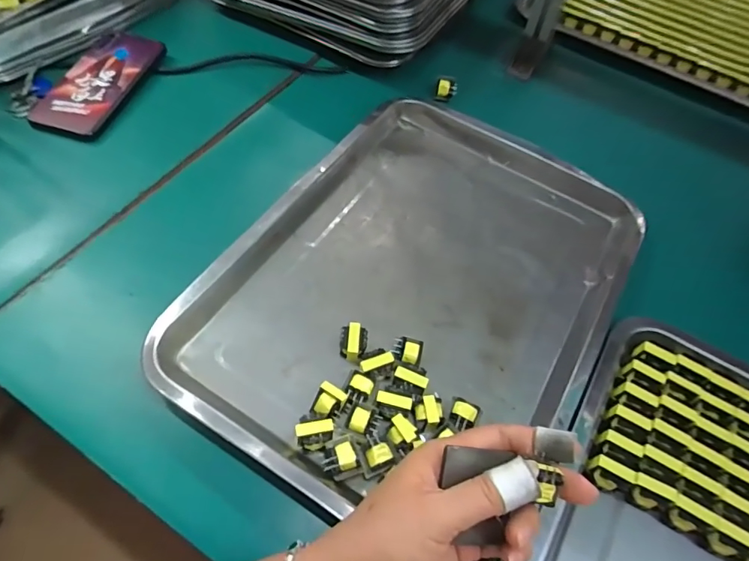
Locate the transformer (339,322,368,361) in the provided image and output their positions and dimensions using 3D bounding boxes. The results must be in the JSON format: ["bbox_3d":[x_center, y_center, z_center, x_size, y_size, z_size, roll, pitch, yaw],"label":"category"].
[{"bbox_3d":[-0.016,0.048,0.359,0.020,0.022,0.025,4,59,-1],"label":"transformer"}]

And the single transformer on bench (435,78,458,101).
[{"bbox_3d":[0.079,-0.209,0.519,0.022,0.020,0.015,10,59,2],"label":"single transformer on bench"}]

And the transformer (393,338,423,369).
[{"bbox_3d":[0.024,0.059,0.358,0.021,0.024,0.022,11,59,3],"label":"transformer"}]

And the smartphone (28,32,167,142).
[{"bbox_3d":[-0.288,-0.210,0.494,0.069,0.012,0.150,16,59,6],"label":"smartphone"}]

